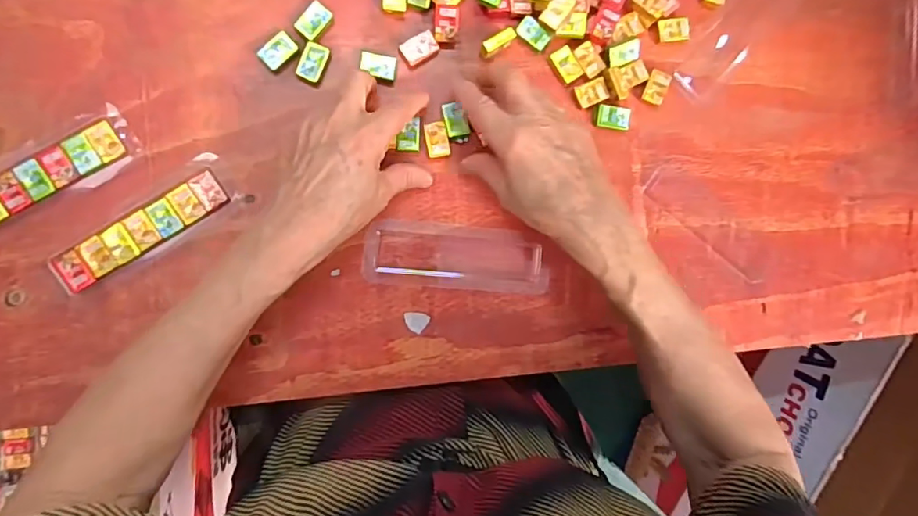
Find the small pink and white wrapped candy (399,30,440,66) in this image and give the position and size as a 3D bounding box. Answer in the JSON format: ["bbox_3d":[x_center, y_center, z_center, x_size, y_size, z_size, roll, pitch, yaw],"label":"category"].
[{"bbox_3d":[-0.028,-0.153,0.386,0.027,0.005,0.018,-35,114,-8],"label":"small pink and white wrapped candy"}]

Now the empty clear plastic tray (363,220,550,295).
[{"bbox_3d":[-0.001,0.000,0.397,0.135,0.007,0.047,5,92,-8],"label":"empty clear plastic tray"}]

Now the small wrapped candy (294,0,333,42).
[{"bbox_3d":[-0.103,-0.168,0.377,0.018,0.009,0.026,36,88,-8],"label":"small wrapped candy"}]

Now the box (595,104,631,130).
[{"bbox_3d":[0.119,-0.108,0.408,0.025,0.007,0.018,6,92,-8],"label":"box"}]

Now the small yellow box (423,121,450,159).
[{"bbox_3d":[-0.016,-0.087,0.390,0.017,0.006,0.026,-11,94,-7],"label":"small yellow box"}]

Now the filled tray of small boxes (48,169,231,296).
[{"bbox_3d":[-0.218,-0.019,0.365,0.122,0.007,0.026,-32,97,-5],"label":"filled tray of small boxes"}]

